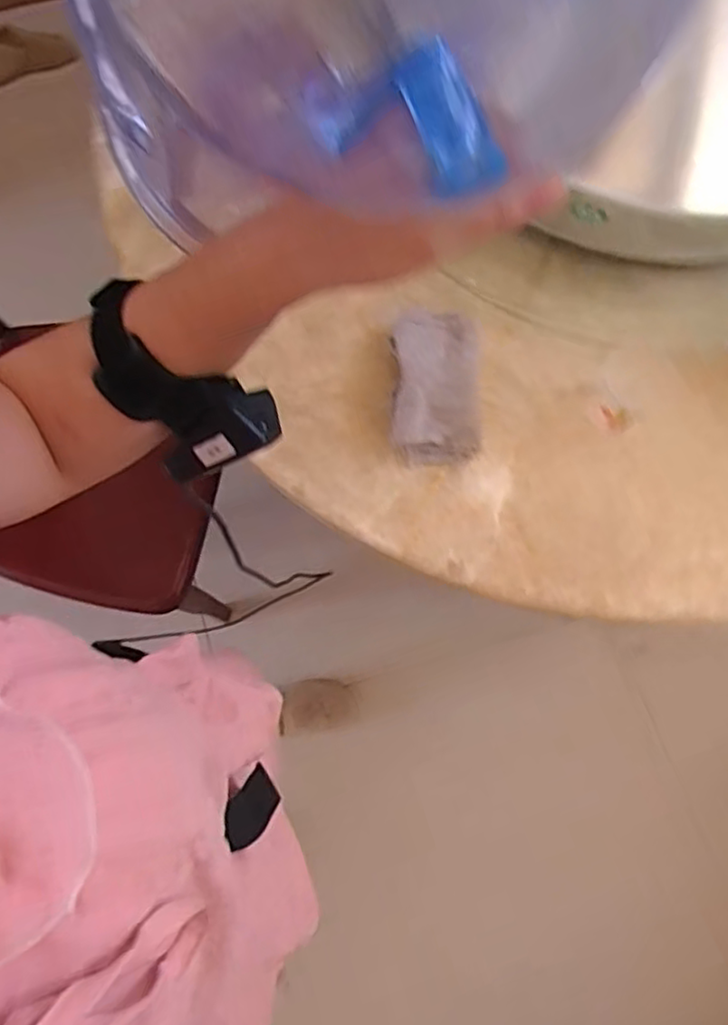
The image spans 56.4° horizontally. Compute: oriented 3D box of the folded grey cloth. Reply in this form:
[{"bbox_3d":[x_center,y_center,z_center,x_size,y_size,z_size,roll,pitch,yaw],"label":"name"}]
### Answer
[{"bbox_3d":[0.072,-0.133,0.700,0.092,0.039,0.164,1,77,-1],"label":"folded grey cloth"}]

